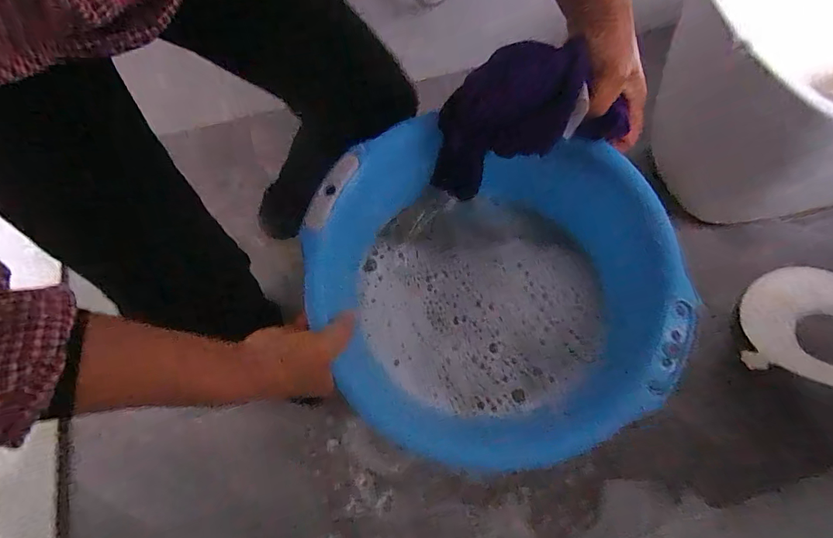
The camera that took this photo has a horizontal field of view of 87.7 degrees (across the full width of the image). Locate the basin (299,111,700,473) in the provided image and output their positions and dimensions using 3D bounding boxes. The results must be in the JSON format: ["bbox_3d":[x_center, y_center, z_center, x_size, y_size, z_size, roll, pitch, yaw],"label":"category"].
[{"bbox_3d":[0.064,0.013,0.424,0.304,0.115,0.303,0,66,0],"label":"basin"}]

